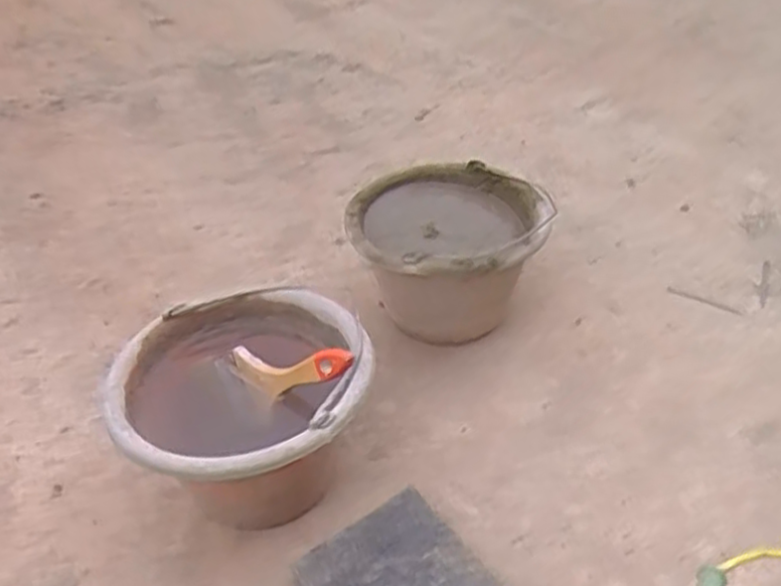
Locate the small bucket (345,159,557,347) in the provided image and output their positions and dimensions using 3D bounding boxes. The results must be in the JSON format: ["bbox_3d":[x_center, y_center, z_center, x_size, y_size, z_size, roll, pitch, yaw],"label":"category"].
[{"bbox_3d":[0.071,-0.056,0.993,0.248,0.177,0.240,2,45,-2],"label":"small bucket"}]

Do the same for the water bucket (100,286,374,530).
[{"bbox_3d":[-0.145,0.134,0.771,0.242,0.171,0.225,-2,38,1],"label":"water bucket"}]

